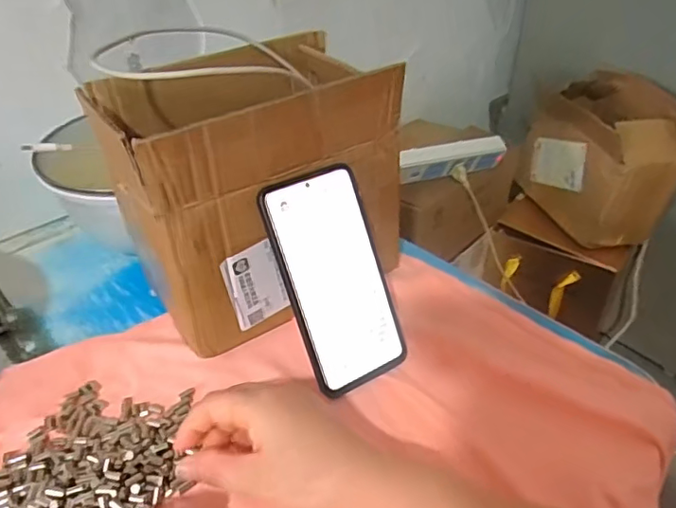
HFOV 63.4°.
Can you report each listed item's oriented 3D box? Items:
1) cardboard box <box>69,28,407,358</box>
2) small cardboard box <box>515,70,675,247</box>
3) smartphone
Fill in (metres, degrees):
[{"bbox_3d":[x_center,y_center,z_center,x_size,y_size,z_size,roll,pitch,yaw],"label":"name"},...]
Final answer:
[{"bbox_3d":[-0.066,-0.048,0.457,0.201,0.202,0.129,-26,42,-29],"label":"cardboard box"},{"bbox_3d":[0.423,-0.155,0.895,0.158,0.207,0.220,-13,37,-15],"label":"small cardboard box"},{"bbox_3d":[0.000,0.020,0.408,0.077,0.160,0.008,-23,11,-26],"label":"smartphone"}]

